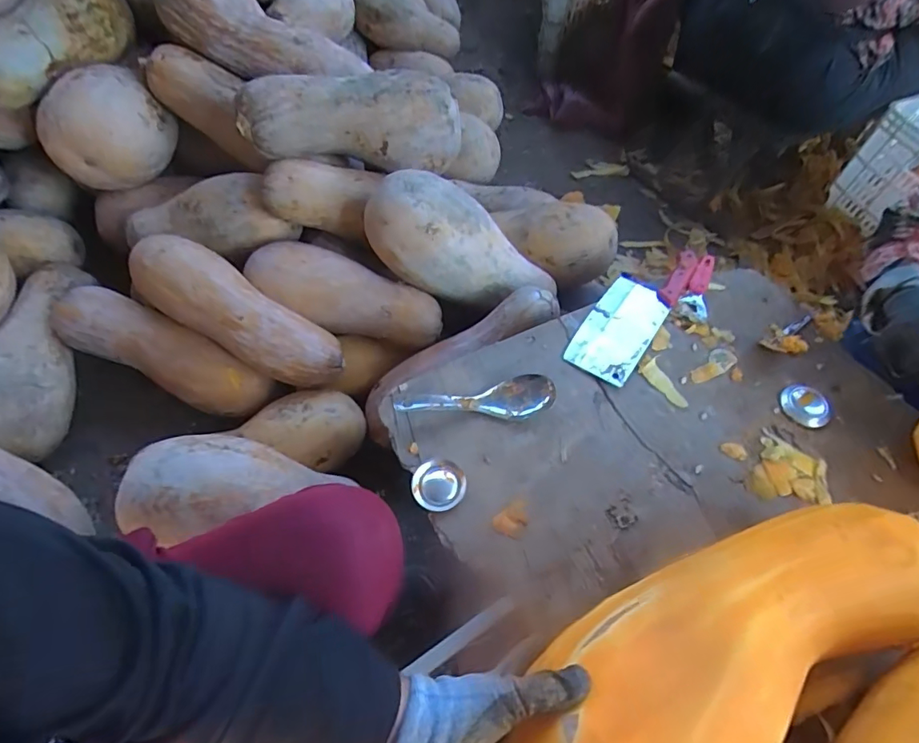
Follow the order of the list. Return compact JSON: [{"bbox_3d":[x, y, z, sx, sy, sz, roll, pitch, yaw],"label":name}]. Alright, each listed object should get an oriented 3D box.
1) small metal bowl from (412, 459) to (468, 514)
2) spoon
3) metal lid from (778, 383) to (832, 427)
[{"bbox_3d":[-0.024,0.128,0.585,0.059,0.016,0.057,0,64,1],"label":"small metal bowl"},{"bbox_3d":[0.020,0.040,0.611,0.183,0.029,0.051,-11,59,-10],"label":"spoon"},{"bbox_3d":[0.451,0.041,0.667,0.057,0.009,0.064,39,64,19],"label":"metal lid"}]

